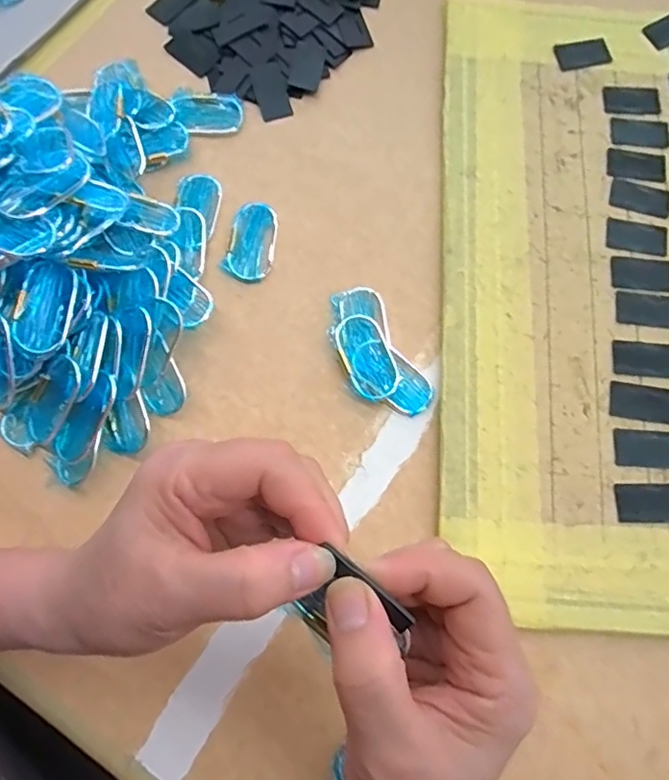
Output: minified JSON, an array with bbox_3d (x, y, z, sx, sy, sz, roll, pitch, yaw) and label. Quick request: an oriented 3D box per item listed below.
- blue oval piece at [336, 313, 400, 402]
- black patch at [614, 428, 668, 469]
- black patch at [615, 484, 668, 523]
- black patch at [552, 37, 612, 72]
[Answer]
[{"bbox_3d":[0.022,-0.022,0.357,0.031,0.008,0.058,-20,77,-7],"label":"blue oval piece"},{"bbox_3d":[0.198,0.037,0.340,0.043,0.004,0.024,3,75,-1],"label":"black patch"},{"bbox_3d":[0.194,0.069,0.331,0.041,0.004,0.023,0,75,-1],"label":"black patch"},{"bbox_3d":[0.195,-0.264,0.425,0.042,0.004,0.025,-12,76,-5],"label":"black patch"}]

